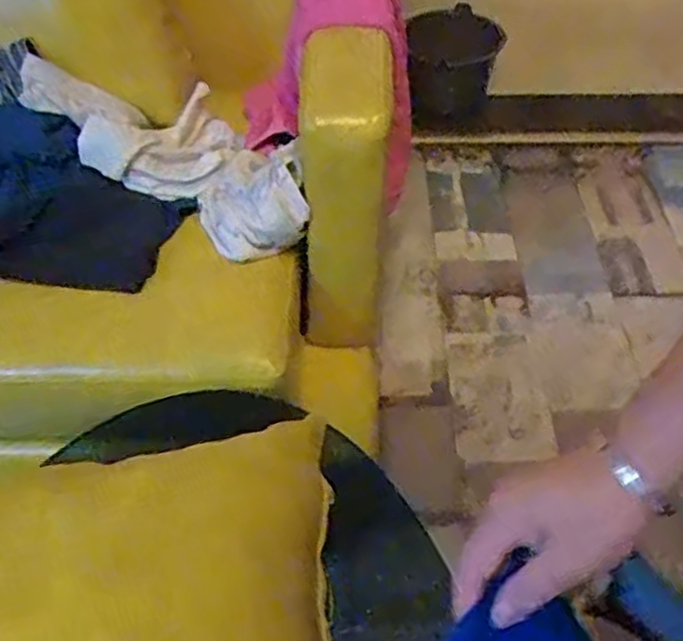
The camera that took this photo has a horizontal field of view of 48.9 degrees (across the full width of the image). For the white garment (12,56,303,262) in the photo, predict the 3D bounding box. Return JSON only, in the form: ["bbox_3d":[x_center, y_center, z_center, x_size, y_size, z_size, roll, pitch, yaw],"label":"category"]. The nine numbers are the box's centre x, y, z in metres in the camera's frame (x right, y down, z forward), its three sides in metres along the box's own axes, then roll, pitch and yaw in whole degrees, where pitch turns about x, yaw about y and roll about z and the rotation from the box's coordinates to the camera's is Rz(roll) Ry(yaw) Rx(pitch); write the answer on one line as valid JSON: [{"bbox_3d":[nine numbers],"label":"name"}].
[{"bbox_3d":[-0.199,-0.217,0.931,0.377,0.110,0.160,30,55,8],"label":"white garment"}]

